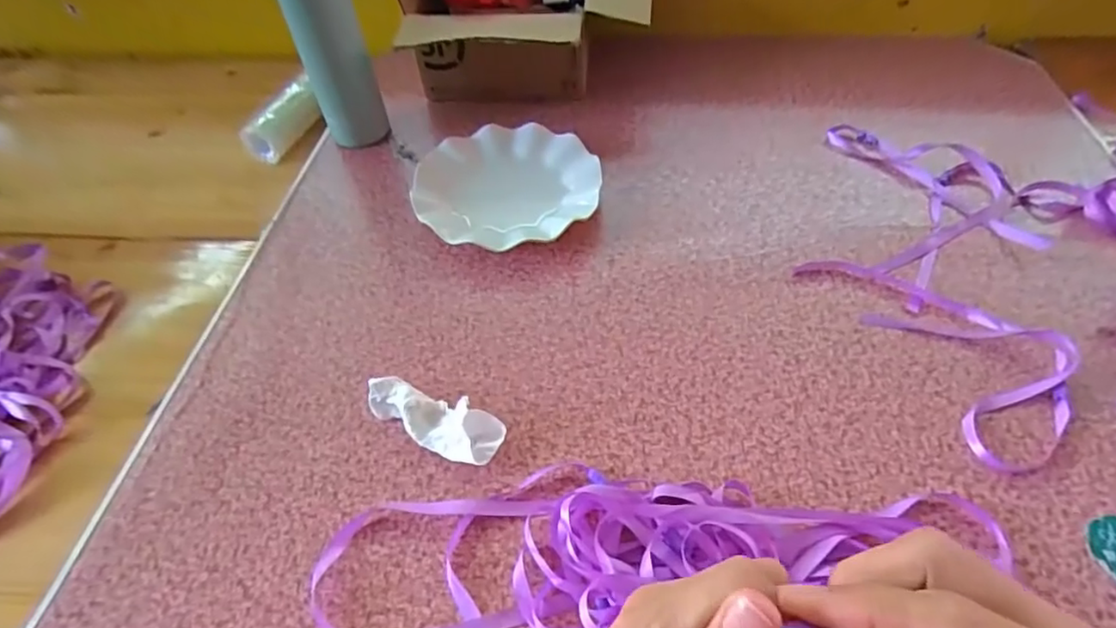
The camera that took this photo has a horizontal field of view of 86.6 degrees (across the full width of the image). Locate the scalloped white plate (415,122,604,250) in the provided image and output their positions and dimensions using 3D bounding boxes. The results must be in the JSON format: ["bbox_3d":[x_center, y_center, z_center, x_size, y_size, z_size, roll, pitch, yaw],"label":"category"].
[{"bbox_3d":[-0.049,-0.127,0.593,0.177,0.025,0.172,-2,52,2],"label":"scalloped white plate"}]

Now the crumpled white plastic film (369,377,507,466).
[{"bbox_3d":[-0.092,0.077,0.436,0.108,0.025,0.036,21,56,19],"label":"crumpled white plastic film"}]

